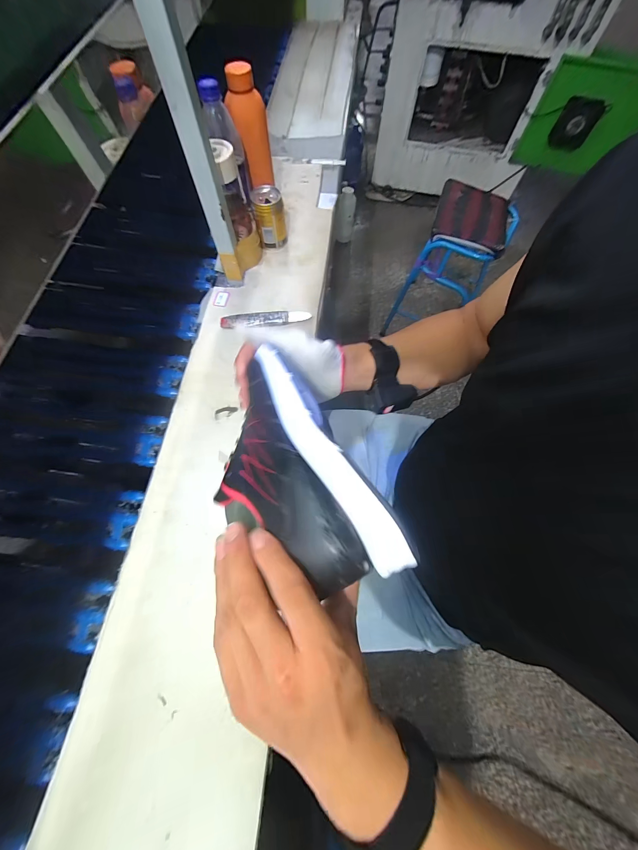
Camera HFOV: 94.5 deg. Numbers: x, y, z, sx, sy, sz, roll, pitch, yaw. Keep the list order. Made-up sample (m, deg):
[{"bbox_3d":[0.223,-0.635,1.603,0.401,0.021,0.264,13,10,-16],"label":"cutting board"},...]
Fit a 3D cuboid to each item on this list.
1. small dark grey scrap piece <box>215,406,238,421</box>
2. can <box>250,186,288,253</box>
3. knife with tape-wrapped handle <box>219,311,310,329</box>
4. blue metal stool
[{"bbox_3d":[-0.157,-0.022,0.496,0.038,0.004,0.019,-14,69,-5],"label":"small dark grey scrap piece"},{"bbox_3d":[-0.099,-0.415,0.598,0.058,0.093,0.061,0,68,0],"label":"can"},{"bbox_3d":[-0.101,-0.201,0.554,0.166,0.011,0.032,-6,68,-2],"label":"knife with tape-wrapped handle"},{"bbox_3d":[0.505,-0.614,1.224,0.311,0.509,0.316,24,70,9],"label":"blue metal stool"}]

